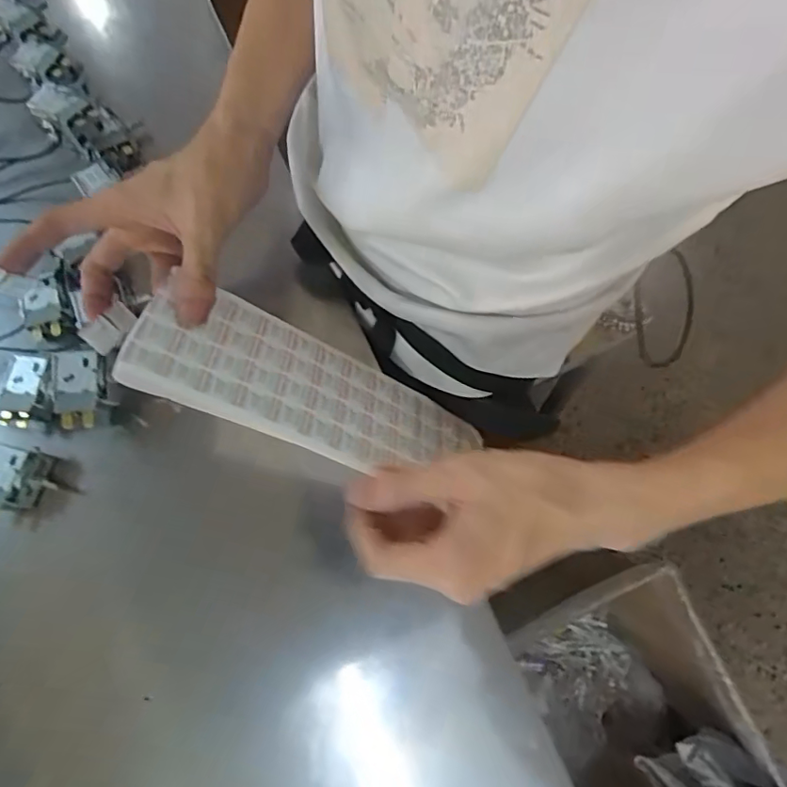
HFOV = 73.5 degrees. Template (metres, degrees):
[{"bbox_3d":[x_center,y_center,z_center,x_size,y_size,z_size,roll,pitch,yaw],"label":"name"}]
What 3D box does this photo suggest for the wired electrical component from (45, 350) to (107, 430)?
[{"bbox_3d":[-0.227,-0.003,0.377,0.041,0.018,0.051,-9,73,-3],"label":"wired electrical component"}]

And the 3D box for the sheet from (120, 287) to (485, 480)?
[{"bbox_3d":[-0.046,0.004,0.378,0.263,0.008,0.094,26,45,-24],"label":"sheet"}]

